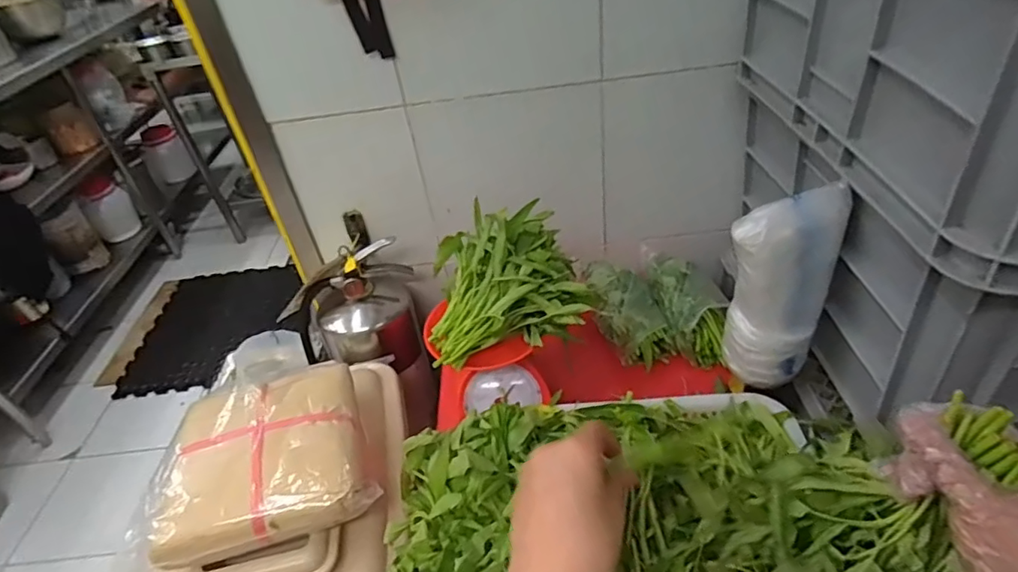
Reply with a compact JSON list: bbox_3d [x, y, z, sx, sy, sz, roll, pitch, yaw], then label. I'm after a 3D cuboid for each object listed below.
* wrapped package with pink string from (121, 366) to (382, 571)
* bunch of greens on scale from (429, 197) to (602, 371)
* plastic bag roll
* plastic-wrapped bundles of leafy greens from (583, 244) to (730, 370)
[{"bbox_3d":[-0.307,0.199,0.698,0.245,0.044,0.244,-13,38,-8],"label":"wrapped package with pink string"},{"bbox_3d":[-0.006,-0.023,0.745,0.208,0.134,0.192,-12,39,-4],"label":"bunch of greens on scale"},{"bbox_3d":[0.317,0.007,0.657,0.100,0.240,0.086,18,46,29],"label":"plastic bag roll"},{"bbox_3d":[0.238,0.035,0.903,0.167,0.086,0.214,-16,40,-9],"label":"plastic-wrapped bundles of leafy greens"}]

